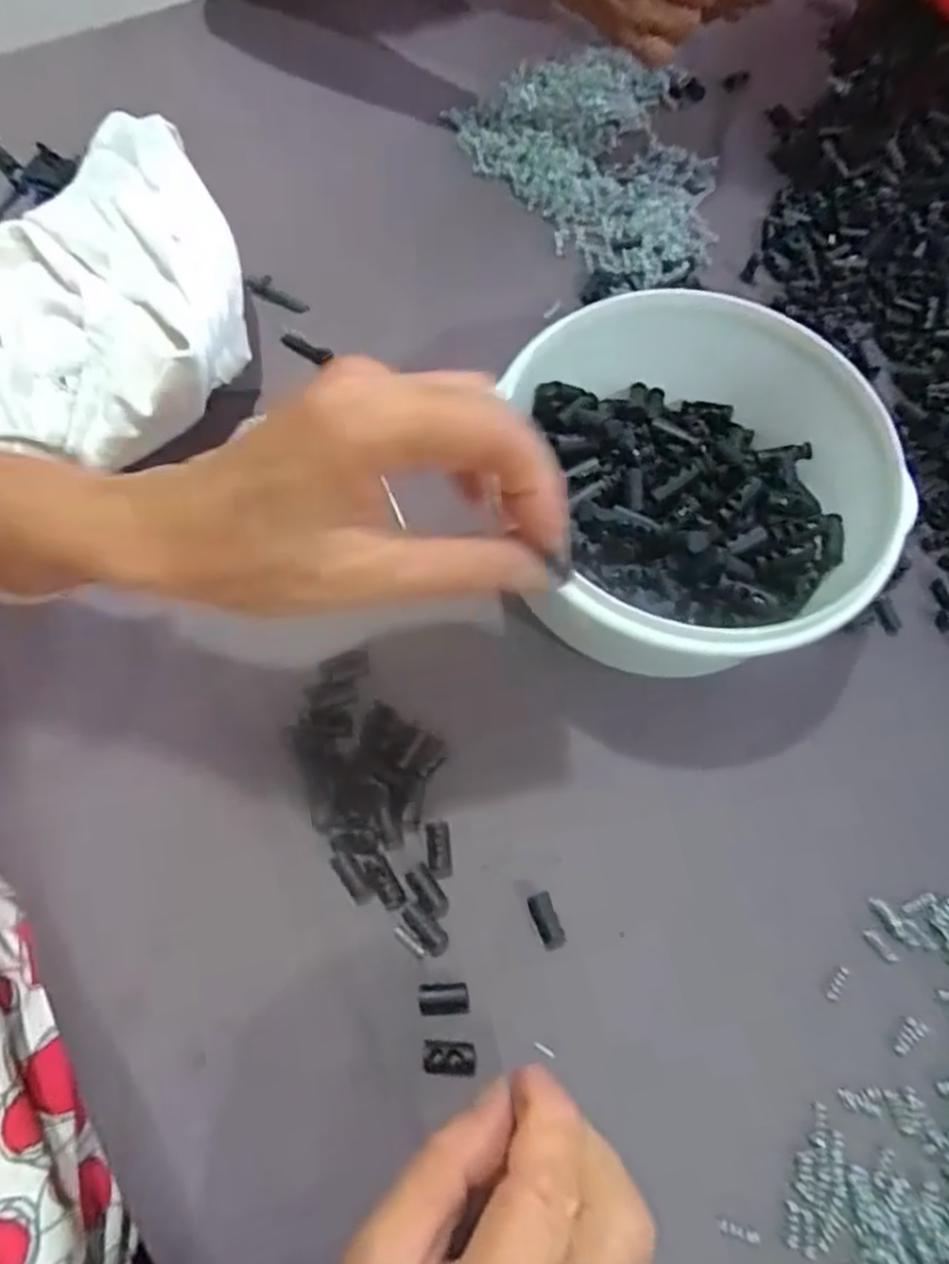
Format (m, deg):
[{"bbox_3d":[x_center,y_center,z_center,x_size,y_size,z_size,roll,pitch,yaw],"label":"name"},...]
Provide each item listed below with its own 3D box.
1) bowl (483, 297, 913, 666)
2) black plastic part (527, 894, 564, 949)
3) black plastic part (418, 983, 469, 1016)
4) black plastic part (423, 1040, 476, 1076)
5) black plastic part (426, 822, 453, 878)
[{"bbox_3d":[0.087,-0.057,0.311,0.149,0.073,0.160,-13,70,-9],"label":"bowl"},{"bbox_3d":[0.029,0.116,0.287,0.010,0.014,0.021,-22,72,-12],"label":"black plastic part"},{"bbox_3d":[-0.012,0.139,0.270,0.019,0.008,0.011,-2,68,-5],"label":"black plastic part"},{"bbox_3d":[-0.009,0.156,0.263,0.019,0.007,0.011,5,68,-2],"label":"black plastic part"},{"bbox_3d":[-0.014,0.088,0.287,0.009,0.008,0.021,-5,69,-6],"label":"black plastic part"}]

